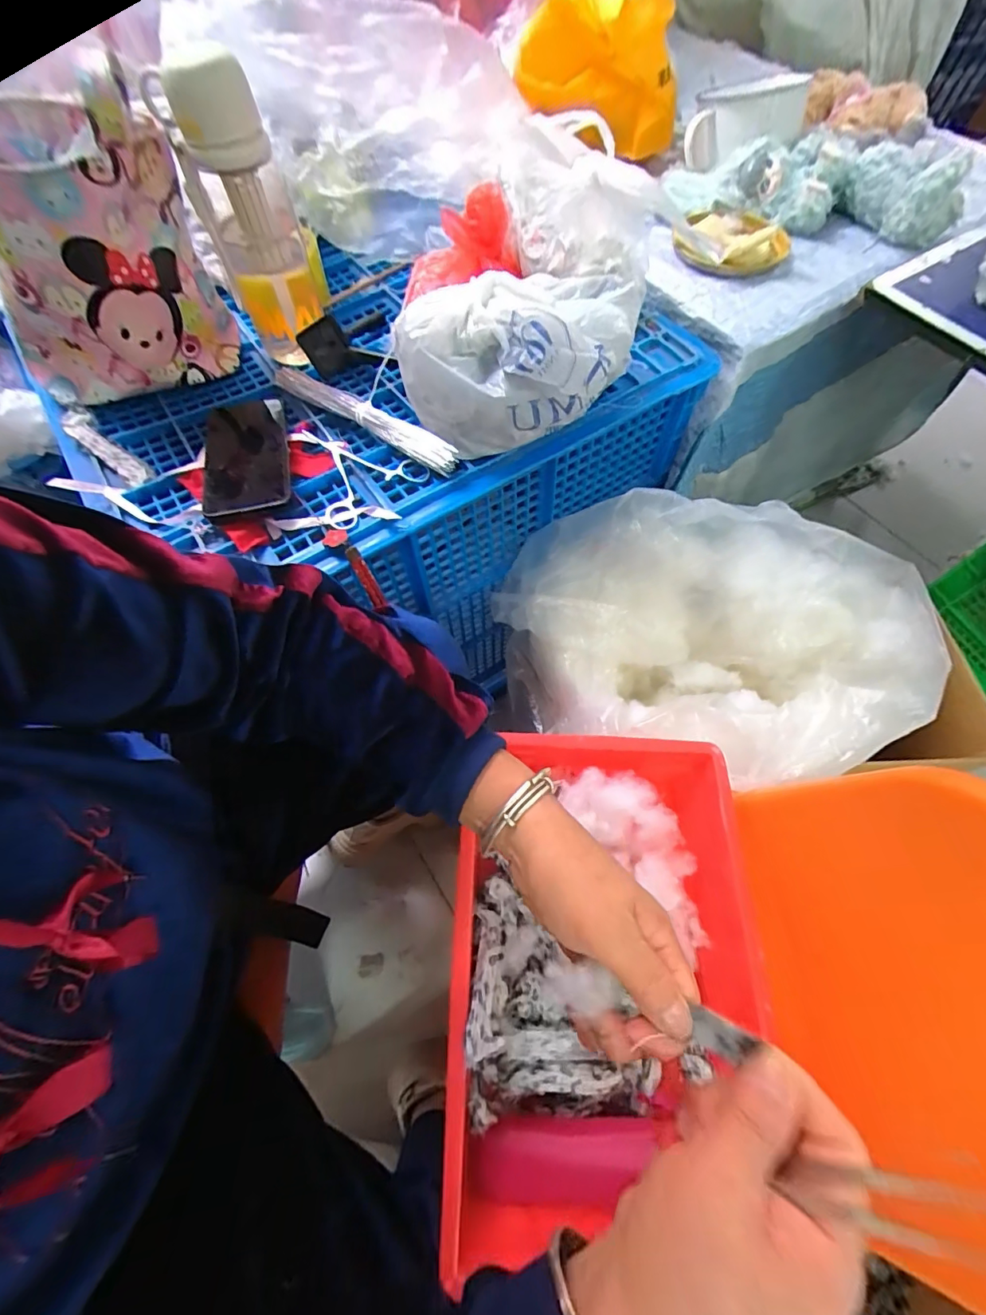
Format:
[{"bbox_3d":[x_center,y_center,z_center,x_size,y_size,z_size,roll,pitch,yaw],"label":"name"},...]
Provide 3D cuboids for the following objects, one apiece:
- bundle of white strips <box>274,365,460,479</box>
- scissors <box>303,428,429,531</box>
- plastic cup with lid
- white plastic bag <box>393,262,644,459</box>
[{"bbox_3d":[-0.136,-0.252,0.505,0.247,0.021,0.025,34,69,16],"label":"bundle of white strips"},{"bbox_3d":[-0.139,-0.193,0.494,0.107,0.014,0.127,-34,68,-14],"label":"scissors"},{"bbox_3d":[-0.243,-0.430,0.504,0.088,0.237,0.103,-21,65,-9],"label":"plastic cup with lid"},{"bbox_3d":[0.030,-0.294,0.481,0.238,0.110,0.151,-19,65,-8],"label":"white plastic bag"}]

